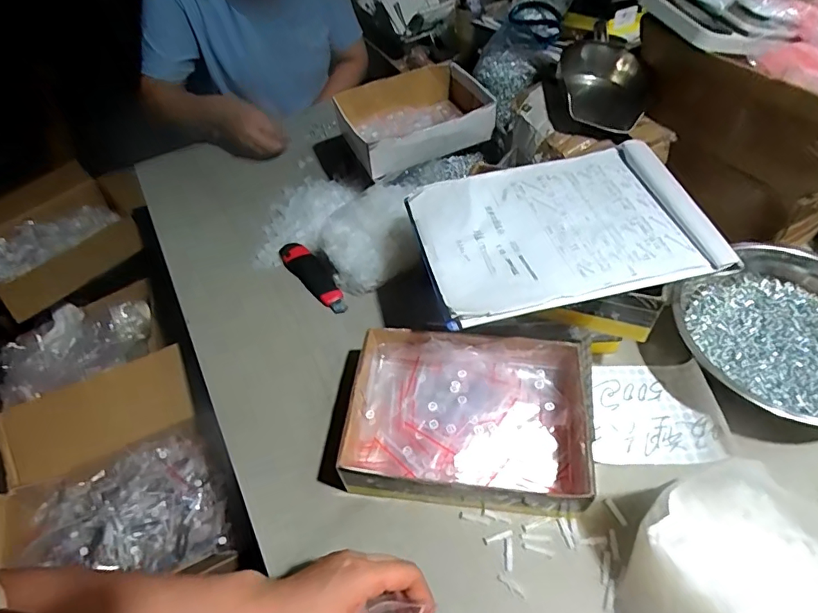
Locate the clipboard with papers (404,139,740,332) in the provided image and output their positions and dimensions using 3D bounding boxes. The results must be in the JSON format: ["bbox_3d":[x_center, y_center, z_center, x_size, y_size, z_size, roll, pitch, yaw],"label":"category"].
[{"bbox_3d":[0.165,-0.096,0.553,0.303,0.016,0.223,-12,52,-4],"label":"clipboard with papers"}]

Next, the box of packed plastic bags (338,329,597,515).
[{"bbox_3d":[0.063,0.126,0.547,0.250,0.078,0.182,2,52,7],"label":"box of packed plastic bags"}]

